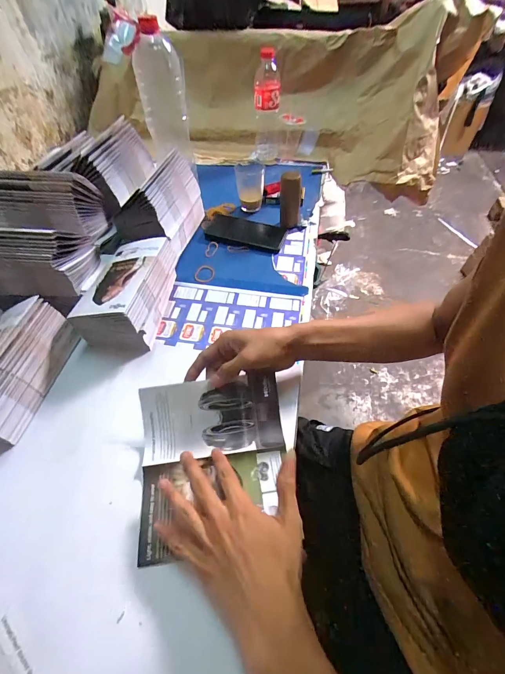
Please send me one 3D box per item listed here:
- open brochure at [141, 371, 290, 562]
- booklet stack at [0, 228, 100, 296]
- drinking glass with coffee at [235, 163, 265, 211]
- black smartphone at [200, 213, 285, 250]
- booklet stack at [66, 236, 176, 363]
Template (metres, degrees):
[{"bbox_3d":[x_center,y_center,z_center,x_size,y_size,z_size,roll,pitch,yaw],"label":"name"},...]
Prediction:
[{"bbox_3d":[-0.046,0.140,0.360,0.171,0.051,0.180,-6,53,-3],"label":"open brochure"},{"bbox_3d":[-0.355,-0.131,0.470,0.188,0.089,0.103,-1,52,0],"label":"booklet stack"},{"bbox_3d":[-0.008,-0.346,0.695,0.058,0.098,0.069,-8,53,-5],"label":"drinking glass with coffee"},{"bbox_3d":[-0.024,-0.229,0.663,0.184,0.017,0.085,13,54,11],"label":"black smartphone"},{"bbox_3d":[-0.198,-0.070,0.492,0.117,0.091,0.190,7,53,7],"label":"booklet stack"}]

